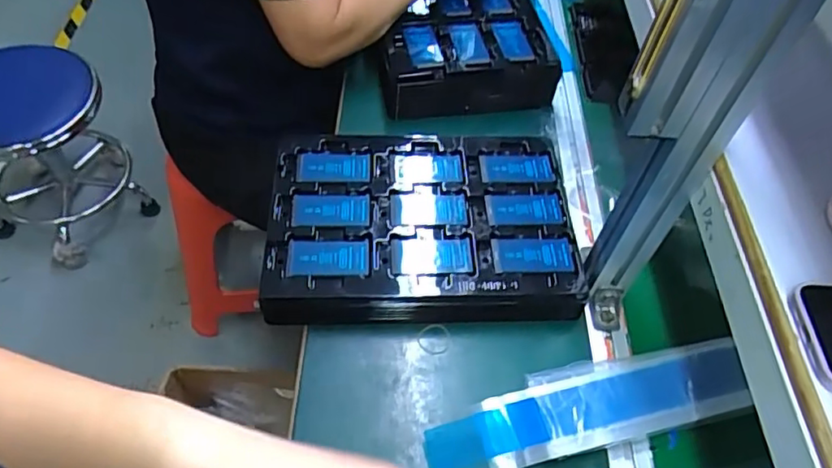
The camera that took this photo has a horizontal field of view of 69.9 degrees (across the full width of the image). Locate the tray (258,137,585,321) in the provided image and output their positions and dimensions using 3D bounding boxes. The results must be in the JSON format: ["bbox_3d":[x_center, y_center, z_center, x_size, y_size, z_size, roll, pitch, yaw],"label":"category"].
[{"bbox_3d":[0.005,-0.016,0.671,0.324,0.052,0.226,1,54,-4],"label":"tray"}]

